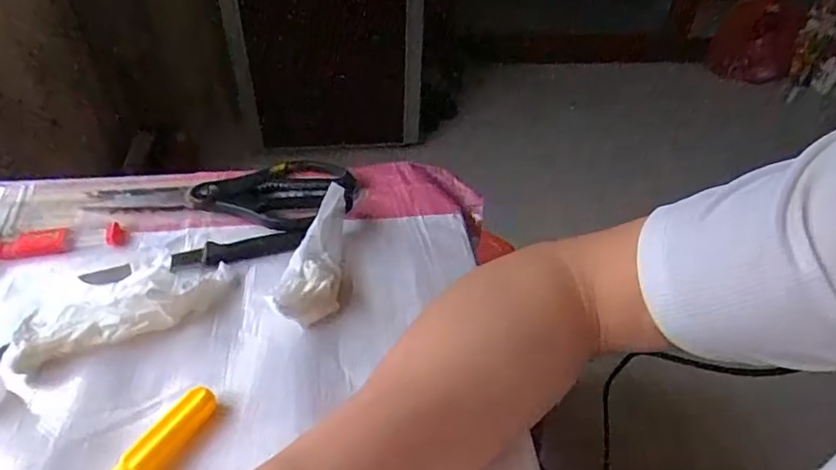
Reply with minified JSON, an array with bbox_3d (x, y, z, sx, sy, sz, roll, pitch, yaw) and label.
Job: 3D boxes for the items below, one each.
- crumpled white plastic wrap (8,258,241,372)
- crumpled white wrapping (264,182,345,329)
[{"bbox_3d":[-0.189,0.048,0.365,0.136,0.027,0.044,-26,49,-29],"label":"crumpled white plastic wrap"},{"bbox_3d":[-0.068,0.017,0.403,0.038,0.036,0.124,10,42,7],"label":"crumpled white wrapping"}]

